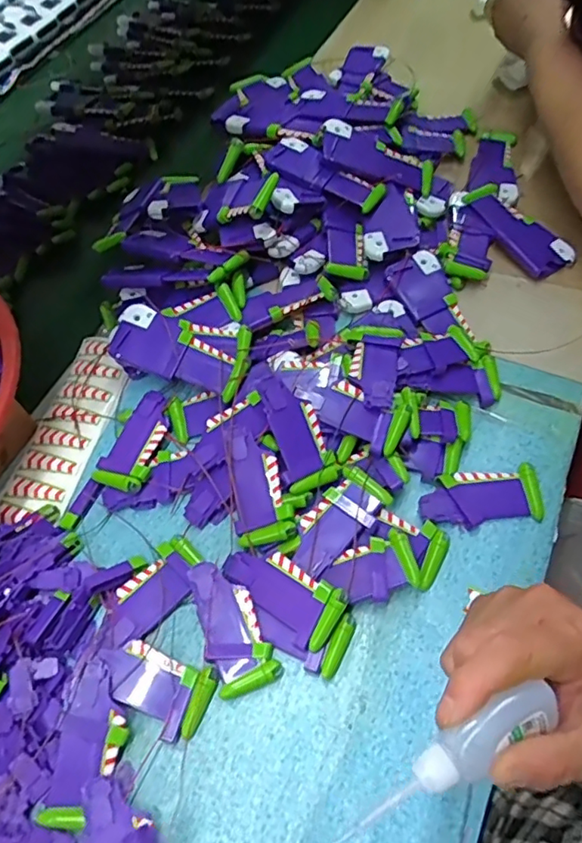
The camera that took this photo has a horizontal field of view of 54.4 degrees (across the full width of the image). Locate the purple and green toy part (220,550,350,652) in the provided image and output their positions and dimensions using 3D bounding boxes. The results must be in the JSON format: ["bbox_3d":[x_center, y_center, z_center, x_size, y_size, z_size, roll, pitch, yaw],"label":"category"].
[{"bbox_3d":[-0.007,0.115,0.393,0.089,0.006,0.043,32,89,26],"label":"purple and green toy part"}]

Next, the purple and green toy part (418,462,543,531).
[{"bbox_3d":[0.141,0.057,0.427,0.088,0.013,0.040,-8,58,0],"label":"purple and green toy part"}]

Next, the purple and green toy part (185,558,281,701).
[{"bbox_3d":[-0.043,0.139,0.391,0.040,0.013,0.089,-23,59,-9],"label":"purple and green toy part"}]

